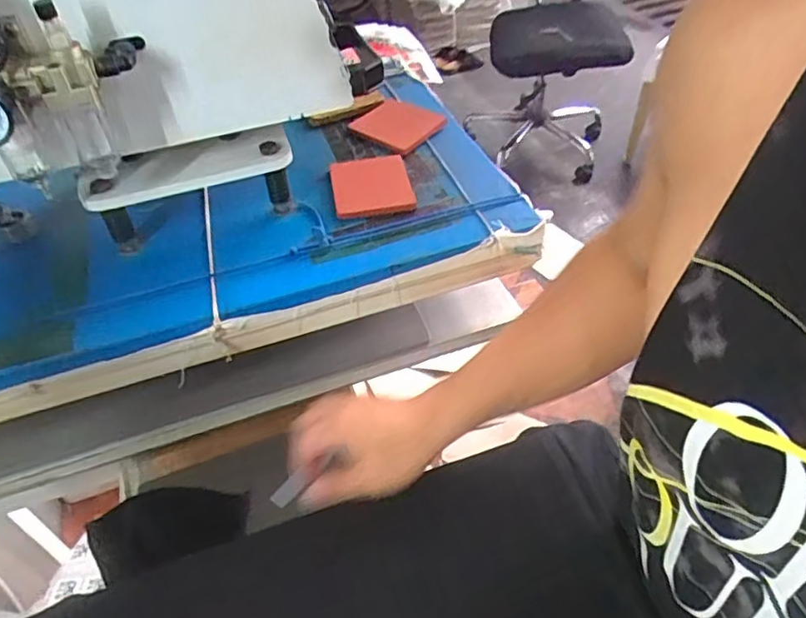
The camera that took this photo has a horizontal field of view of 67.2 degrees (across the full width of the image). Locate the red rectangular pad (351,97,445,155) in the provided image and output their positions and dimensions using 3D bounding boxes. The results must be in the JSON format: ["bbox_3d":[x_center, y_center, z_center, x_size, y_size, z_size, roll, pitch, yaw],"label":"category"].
[{"bbox_3d":[-0.009,-0.212,0.696,0.093,0.009,0.073,32,63,33],"label":"red rectangular pad"}]

